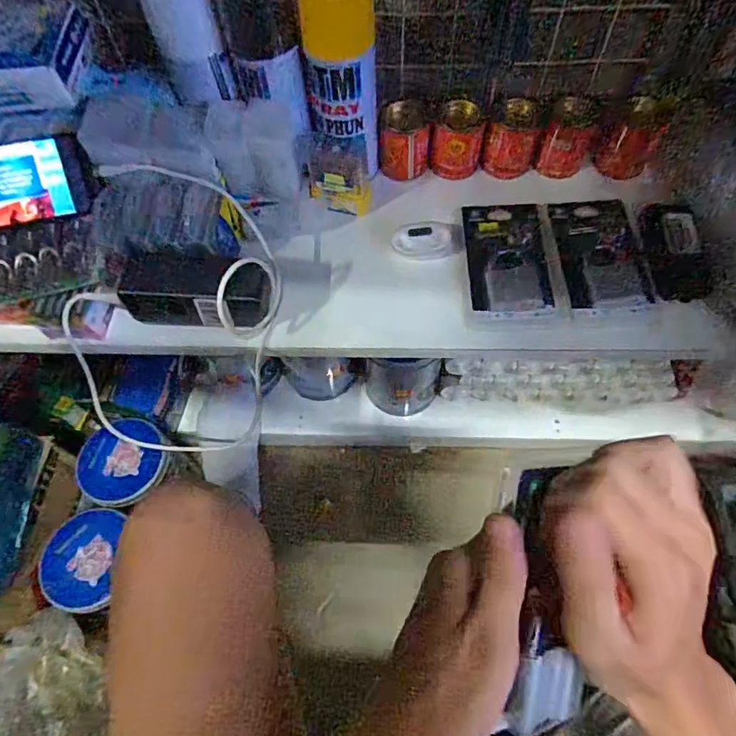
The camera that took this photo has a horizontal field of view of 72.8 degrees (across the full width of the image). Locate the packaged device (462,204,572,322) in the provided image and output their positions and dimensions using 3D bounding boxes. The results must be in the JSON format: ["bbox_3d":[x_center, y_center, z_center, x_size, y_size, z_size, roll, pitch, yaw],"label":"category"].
[{"bbox_3d":[0.148,-0.113,0.509,0.092,0.009,0.139,-2,61,2],"label":"packaged device"}]

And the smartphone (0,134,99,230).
[{"bbox_3d":[-0.350,-0.173,0.478,0.161,0.012,0.073,-12,103,-6],"label":"smartphone"}]

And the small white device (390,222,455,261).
[{"bbox_3d":[0.058,-0.134,0.522,0.062,0.009,0.042,-10,61,-3],"label":"small white device"}]

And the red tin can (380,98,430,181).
[{"bbox_3d":[0.040,-0.249,0.551,0.052,0.063,0.048,-1,61,2],"label":"red tin can"}]

